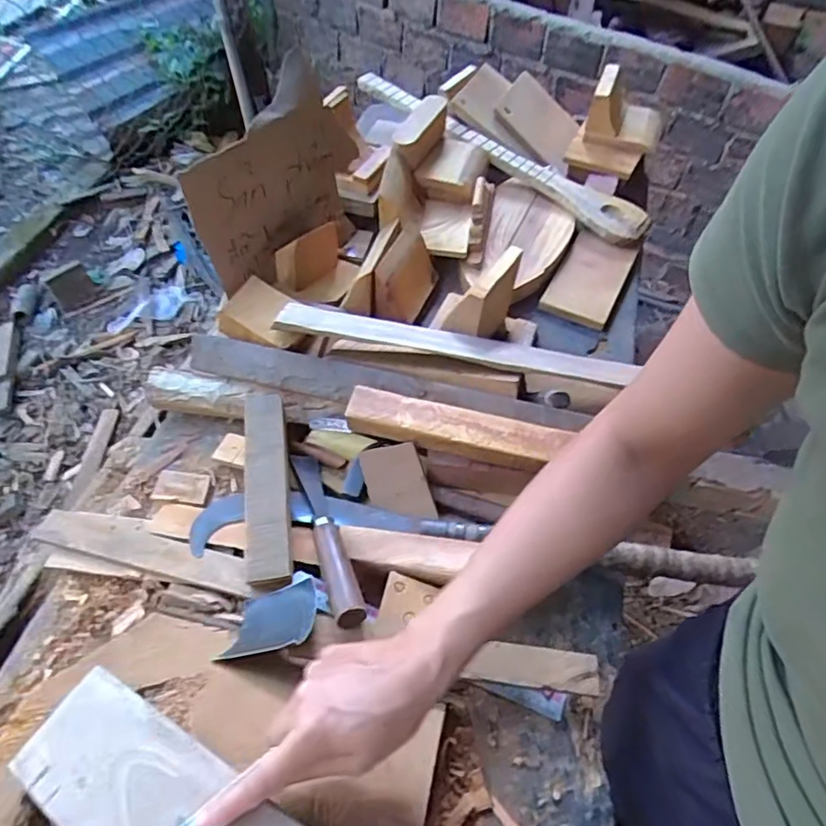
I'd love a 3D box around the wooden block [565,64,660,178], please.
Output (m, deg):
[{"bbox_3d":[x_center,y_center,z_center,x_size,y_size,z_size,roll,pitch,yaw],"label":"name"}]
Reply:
[{"bbox_3d":[0.436,-0.612,1.218,0.164,0.115,0.221,21,53,9],"label":"wooden block"}]

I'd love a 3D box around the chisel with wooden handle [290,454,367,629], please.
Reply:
[{"bbox_3d":[-0.102,0.132,0.674,0.032,0.031,0.270,-12,39,-14],"label":"chisel with wooden handle"}]

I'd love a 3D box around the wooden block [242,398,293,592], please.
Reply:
[{"bbox_3d":[-0.178,0.076,0.706,0.049,0.046,0.277,-6,53,-11],"label":"wooden block"}]

